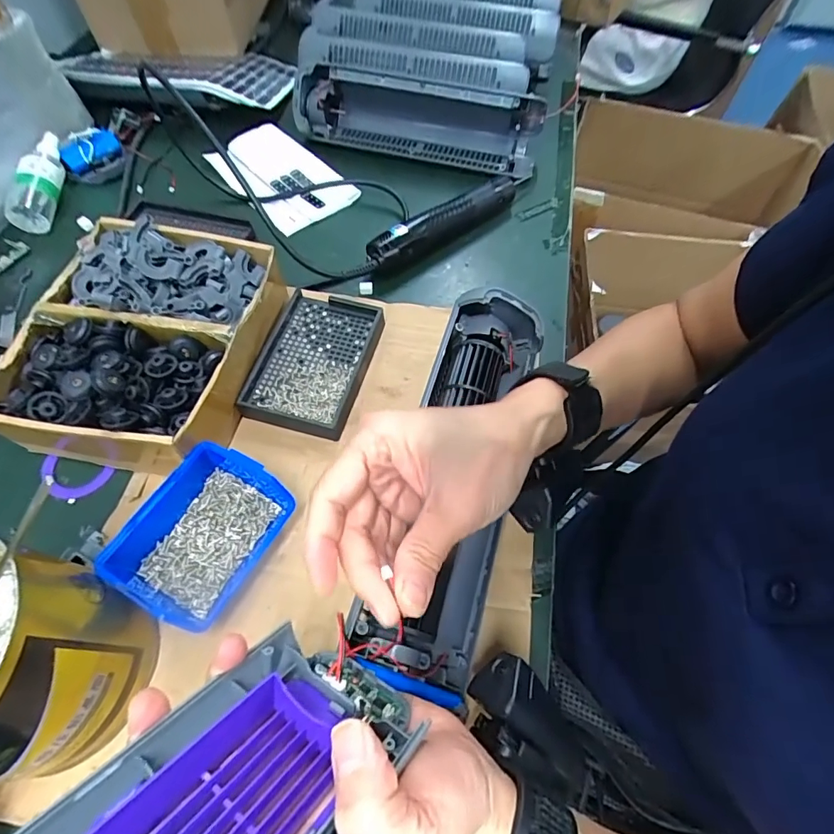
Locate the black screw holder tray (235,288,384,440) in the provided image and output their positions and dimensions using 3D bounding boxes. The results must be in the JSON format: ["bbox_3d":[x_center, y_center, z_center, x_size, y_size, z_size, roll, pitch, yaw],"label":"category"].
[{"bbox_3d":[-0.094,-0.052,0.431,0.092,0.022,0.138,15,61,7],"label":"black screw holder tray"}]

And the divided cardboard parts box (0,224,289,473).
[{"bbox_3d":[-0.224,-0.068,0.397,0.174,0.066,0.213,10,60,5],"label":"divided cardboard parts box"}]

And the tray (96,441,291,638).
[{"bbox_3d":[-0.152,0.083,0.334,0.086,0.042,0.112,28,63,14],"label":"tray"}]

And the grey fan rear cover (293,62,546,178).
[{"bbox_3d":[0.003,-0.412,0.640,0.319,0.071,0.106,12,61,6],"label":"grey fan rear cover"}]

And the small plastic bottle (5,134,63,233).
[{"bbox_3d":[-0.427,-0.275,0.530,0.041,0.035,0.128,2,73,0],"label":"small plastic bottle"}]

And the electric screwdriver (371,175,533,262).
[{"bbox_3d":[0.043,-0.237,0.543,0.250,0.043,0.042,-37,67,-20],"label":"electric screwdriver"}]

